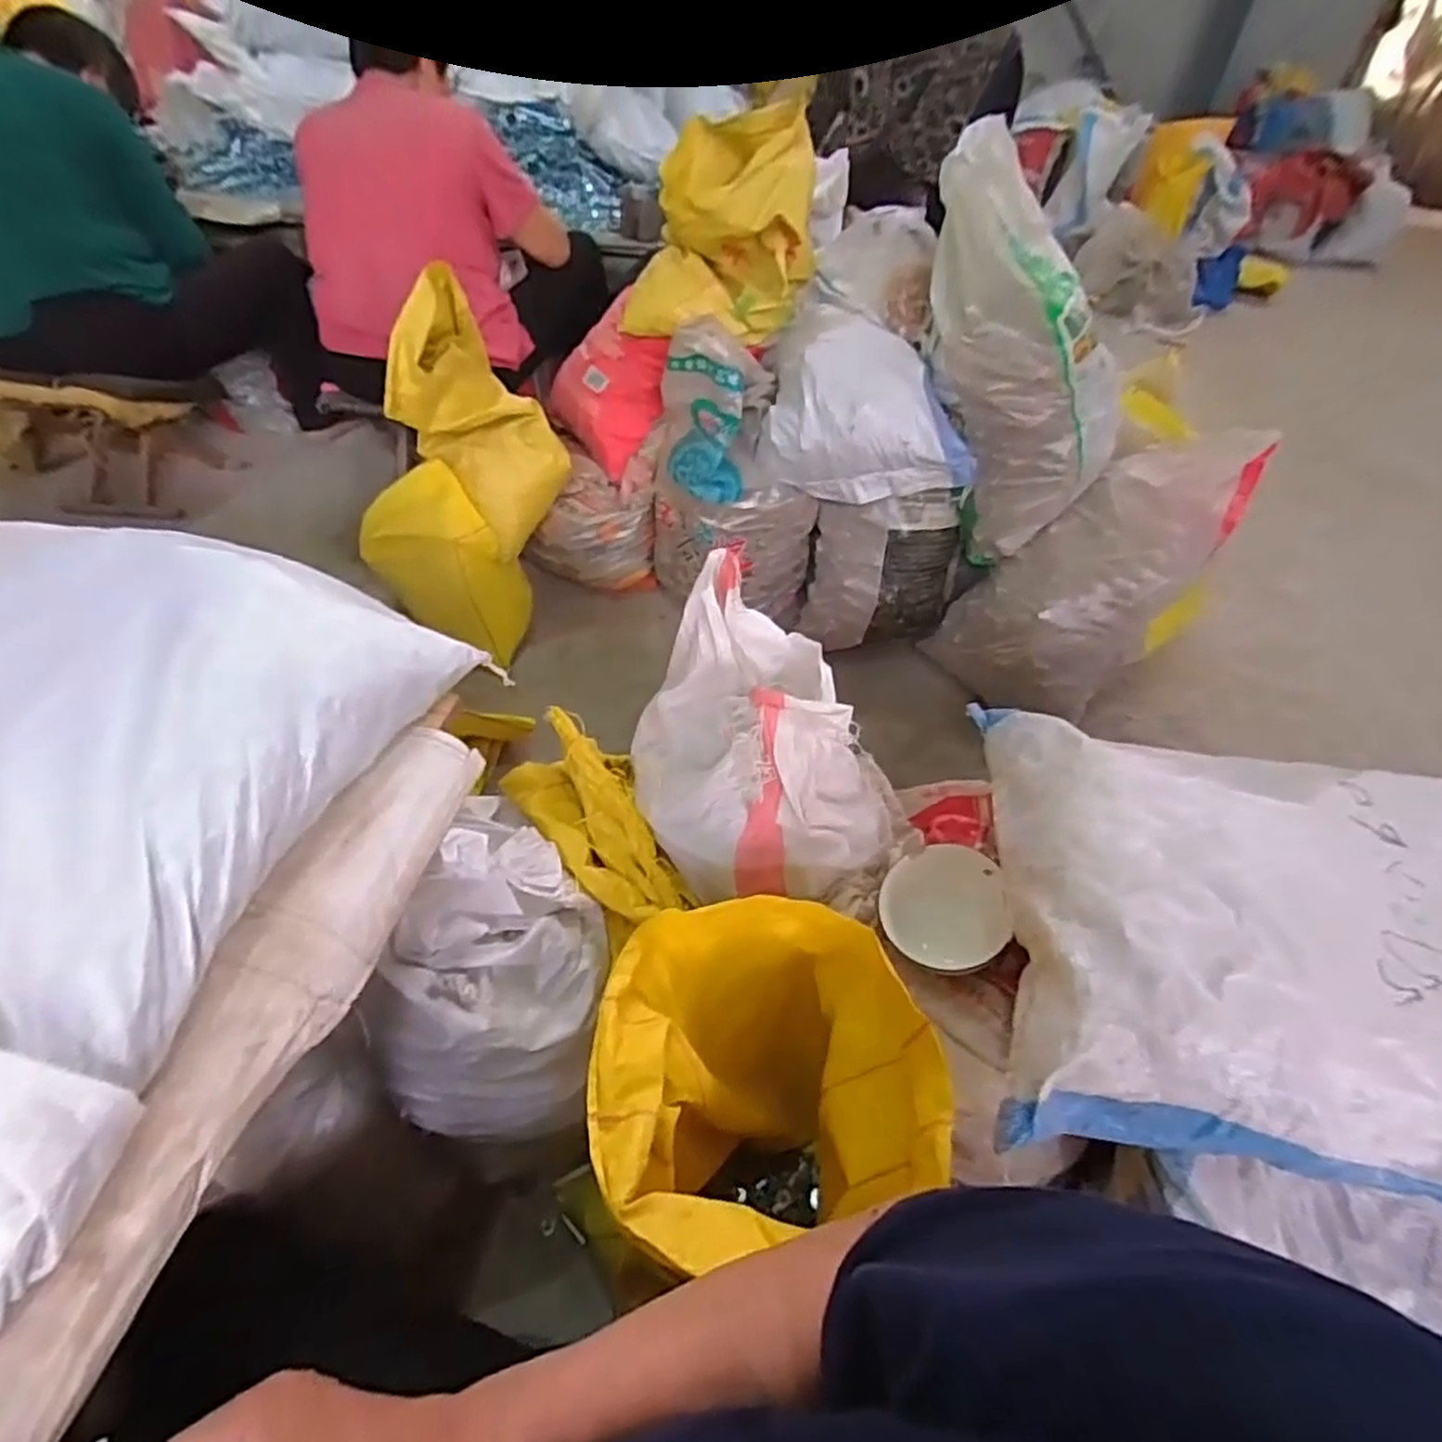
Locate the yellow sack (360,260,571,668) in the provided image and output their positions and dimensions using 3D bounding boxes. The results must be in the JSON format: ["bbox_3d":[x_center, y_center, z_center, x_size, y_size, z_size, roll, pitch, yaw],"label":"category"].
[{"bbox_3d":[-0.493,-0.454,1.389,0.350,0.657,0.217,8,23,3],"label":"yellow sack"}]

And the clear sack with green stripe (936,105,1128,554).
[{"bbox_3d":[0.500,-0.614,1.245,0.250,0.666,0.295,6,37,42],"label":"clear sack with green stripe"}]

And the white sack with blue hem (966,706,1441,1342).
[{"bbox_3d":[0.457,0.209,0.619,0.484,0.204,0.387,15,46,10],"label":"white sack with blue hem"}]

